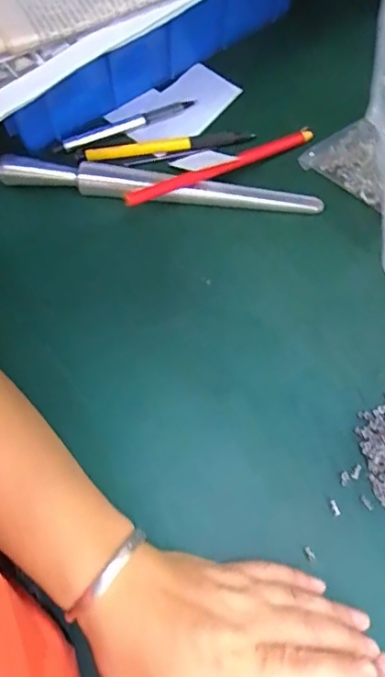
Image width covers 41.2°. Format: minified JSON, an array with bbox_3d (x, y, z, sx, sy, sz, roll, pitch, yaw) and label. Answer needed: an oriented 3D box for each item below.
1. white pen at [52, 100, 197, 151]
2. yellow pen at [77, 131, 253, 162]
[{"bbox_3d":[-0.054,-0.172,0.414,0.117,0.010,0.011,-24,72,-6],"label":"white pen"},{"bbox_3d":[-0.021,-0.154,0.406,0.138,0.010,0.014,-10,71,-2],"label":"yellow pen"}]

